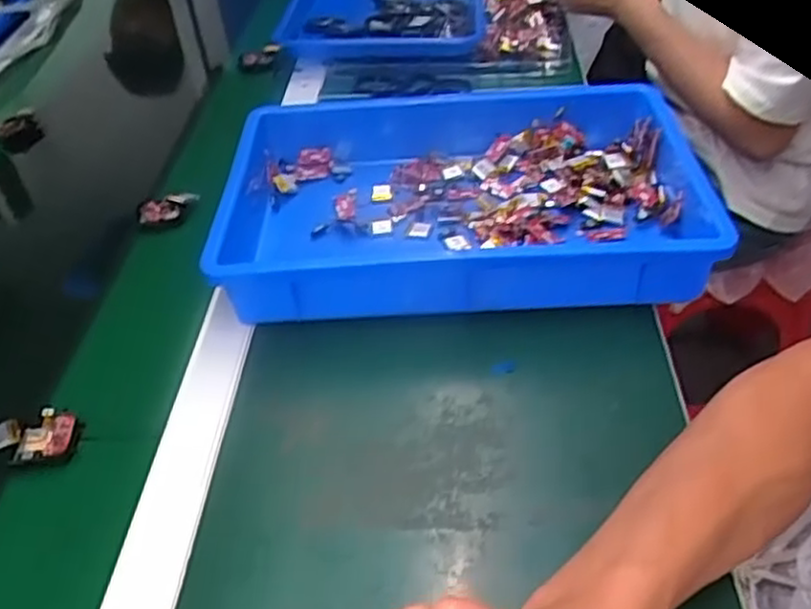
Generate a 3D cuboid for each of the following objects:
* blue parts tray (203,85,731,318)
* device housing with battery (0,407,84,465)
[{"bbox_3d":[0.047,-0.091,0.633,0.385,0.067,0.252,-4,42,3],"label":"blue parts tray"},{"bbox_3d":[-0.249,0.088,0.504,0.056,0.020,0.037,-6,42,2],"label":"device housing with battery"}]

